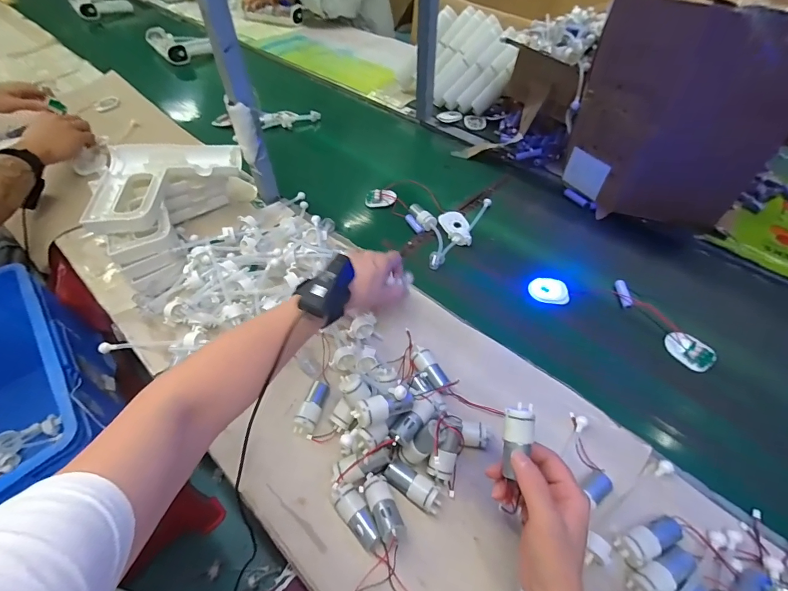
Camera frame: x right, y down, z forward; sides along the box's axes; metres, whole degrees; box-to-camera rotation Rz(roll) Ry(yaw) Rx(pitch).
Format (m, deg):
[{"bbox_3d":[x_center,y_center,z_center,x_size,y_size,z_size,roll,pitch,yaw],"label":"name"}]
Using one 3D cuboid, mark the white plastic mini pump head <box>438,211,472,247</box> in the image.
[{"bbox_3d":[0.109,-0.120,0.709,0.051,0.019,0.087,-3,51,-2],"label":"white plastic mini pump head"}]

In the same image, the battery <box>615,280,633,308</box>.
[{"bbox_3d":[0.348,-0.003,0.608,0.013,0.014,0.044,-2,51,-1],"label":"battery"}]

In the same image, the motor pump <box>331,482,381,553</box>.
[{"bbox_3d":[-0.037,0.224,0.405,0.024,0.027,0.068,-32,57,-23],"label":"motor pump"}]

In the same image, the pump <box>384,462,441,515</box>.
[{"bbox_3d":[0.020,0.200,0.422,0.064,0.024,0.026,30,57,23],"label":"pump"}]

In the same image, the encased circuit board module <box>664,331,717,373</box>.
[{"bbox_3d":[0.401,0.075,0.546,0.040,0.014,0.061,-36,59,-25],"label":"encased circuit board module"}]

